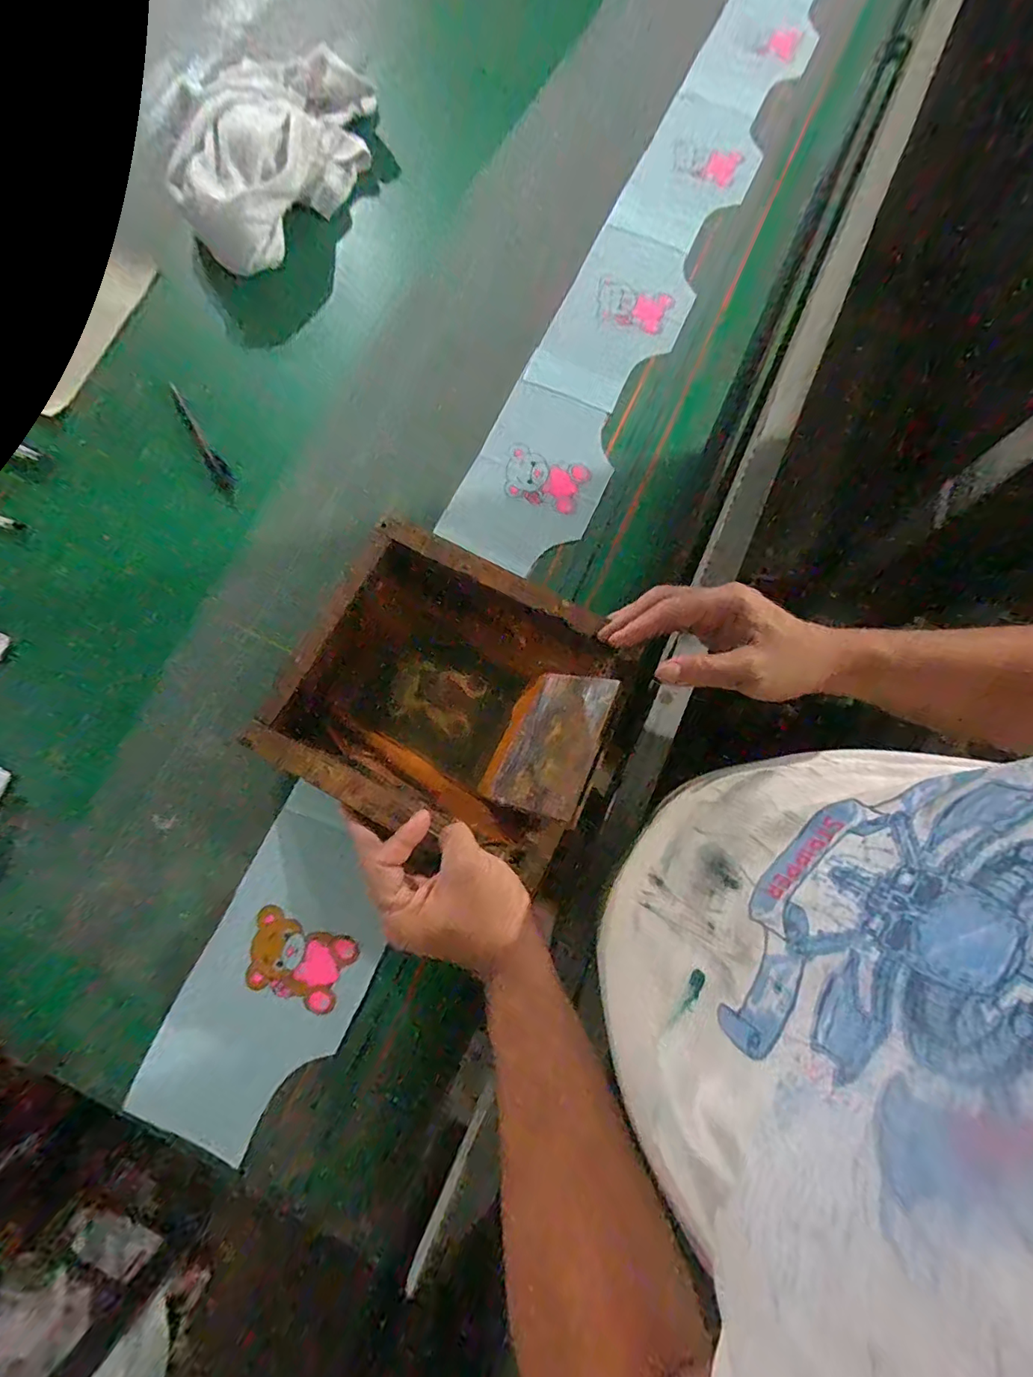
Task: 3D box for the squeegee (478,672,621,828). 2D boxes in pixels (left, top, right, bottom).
[{"bbox_3d":[0.024,0.042,0.415,0.101,0.006,0.117,7,67,46],"label":"squeegee"}]

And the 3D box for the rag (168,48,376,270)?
[{"bbox_3d":[-0.281,-0.624,0.589,0.181,0.068,0.305,18,77,4],"label":"rag"}]

